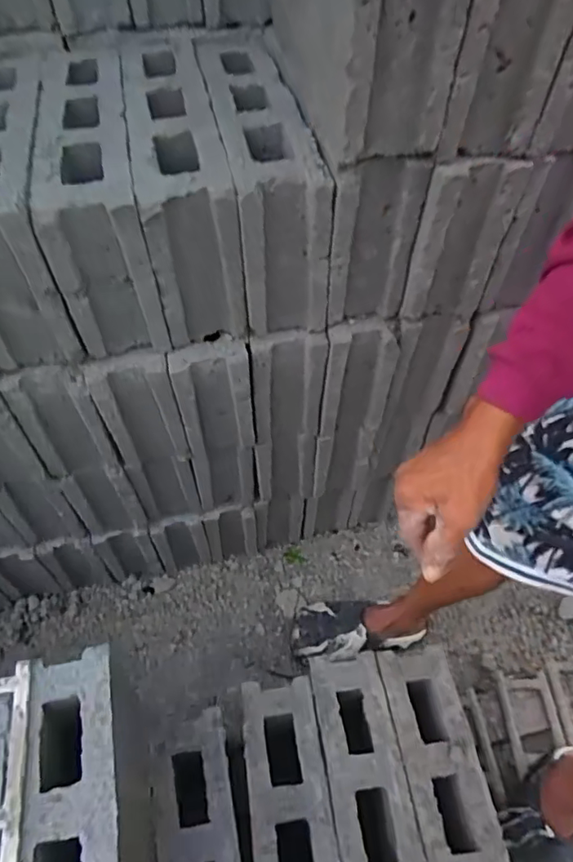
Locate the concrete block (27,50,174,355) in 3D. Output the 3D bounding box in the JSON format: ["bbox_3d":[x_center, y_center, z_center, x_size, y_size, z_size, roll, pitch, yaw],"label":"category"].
[{"bbox_3d":[-0.230,-0.285,0.656,0.102,0.209,0.375,-11,51,-12],"label":"concrete block"}]

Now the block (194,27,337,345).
[{"bbox_3d":[-0.047,-0.333,0.697,0.106,0.202,0.409,-9,51,-10],"label":"block"}]

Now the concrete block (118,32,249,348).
[{"bbox_3d":[-0.139,-0.304,0.671,0.099,0.213,0.385,-10,51,-11],"label":"concrete block"}]

